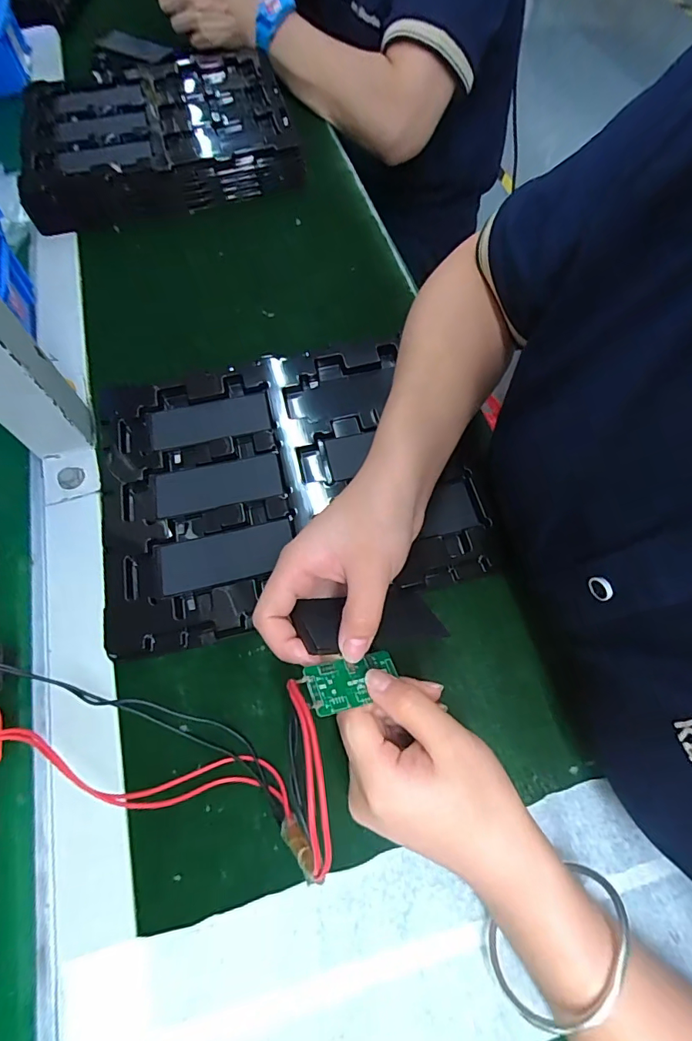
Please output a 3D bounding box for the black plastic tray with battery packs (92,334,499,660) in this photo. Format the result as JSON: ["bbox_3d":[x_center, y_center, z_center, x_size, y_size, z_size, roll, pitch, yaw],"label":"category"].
[{"bbox_3d":[-0.046,-0.038,0.352,0.264,0.013,0.217,-13,64,-5],"label":"black plastic tray with battery packs"}]

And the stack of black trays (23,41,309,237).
[{"bbox_3d":[-0.199,-0.421,0.523,0.268,0.054,0.235,-13,64,-5],"label":"stack of black trays"}]

